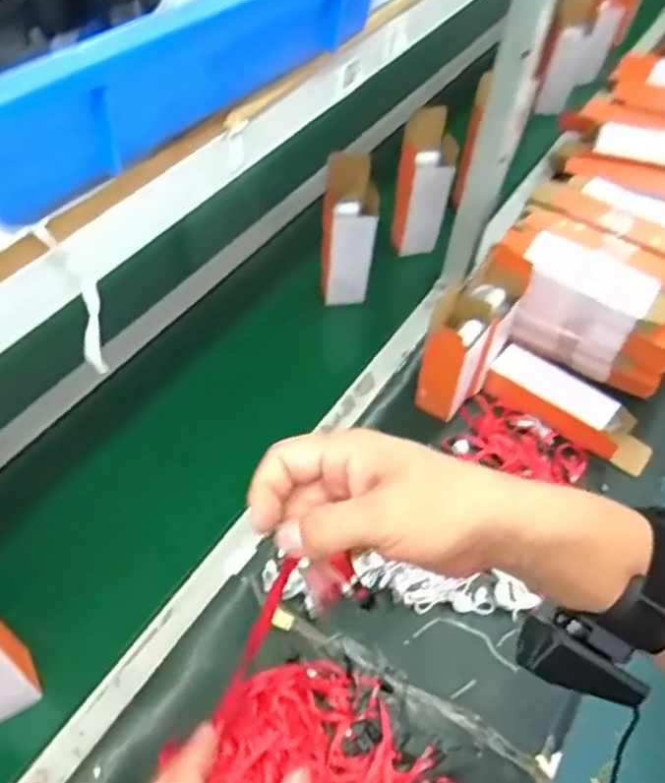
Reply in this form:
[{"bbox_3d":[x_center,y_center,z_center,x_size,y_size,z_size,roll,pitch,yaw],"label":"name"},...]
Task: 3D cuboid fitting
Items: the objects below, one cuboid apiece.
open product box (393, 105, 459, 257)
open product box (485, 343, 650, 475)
[{"bbox_3d":[0.156,-0.357,1.157,0.091,0.246,0.079,4,37,-4],"label":"open product box"},{"bbox_3d":[0.343,0.022,0.966,0.246,0.070,0.069,36,57,22],"label":"open product box"}]

